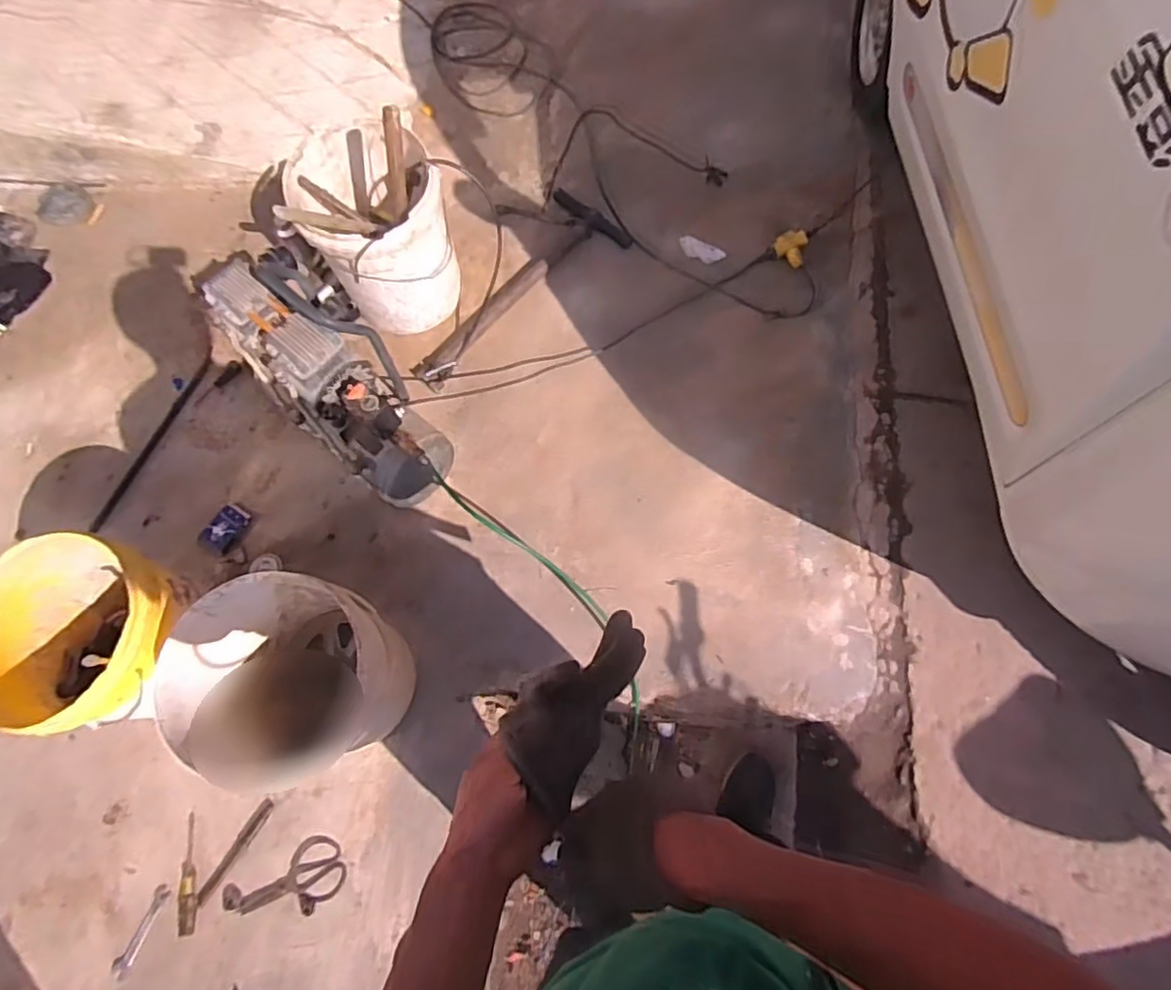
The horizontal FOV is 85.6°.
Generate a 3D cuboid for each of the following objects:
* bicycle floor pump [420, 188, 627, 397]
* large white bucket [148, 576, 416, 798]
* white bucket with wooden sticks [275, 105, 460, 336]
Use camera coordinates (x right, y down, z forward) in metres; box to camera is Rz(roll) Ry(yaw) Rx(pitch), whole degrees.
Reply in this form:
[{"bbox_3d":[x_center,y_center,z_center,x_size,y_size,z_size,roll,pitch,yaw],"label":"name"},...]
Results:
[{"bbox_3d":[-0.172,-0.513,1.597,0.238,0.055,0.660,35,80,17],"label":"bicycle floor pump"},{"bbox_3d":[-0.529,0.338,1.140,0.380,0.351,0.327,-20,70,1],"label":"large white bucket"},{"bbox_3d":[-0.465,-0.614,1.410,0.302,0.479,0.312,-21,73,-4],"label":"white bucket with wooden sticks"}]

